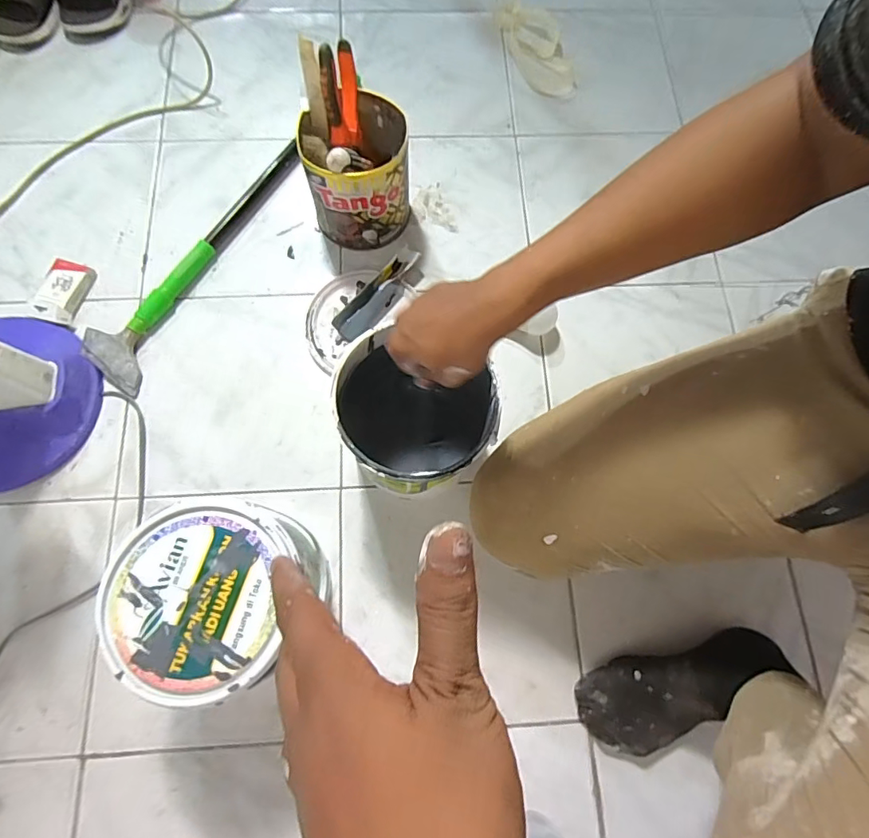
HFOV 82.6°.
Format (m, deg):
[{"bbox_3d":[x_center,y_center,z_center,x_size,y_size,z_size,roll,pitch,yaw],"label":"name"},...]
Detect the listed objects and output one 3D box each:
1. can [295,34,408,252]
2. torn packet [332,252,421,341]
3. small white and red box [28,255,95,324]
[{"bbox_3d":[-0.115,-0.381,0.717,0.147,0.227,0.170,-13,74,-5],"label":"can"},{"bbox_3d":[-0.083,-0.188,0.750,0.040,0.031,0.162,39,74,12],"label":"torn packet"},{"bbox_3d":[-0.564,-0.195,0.751,0.064,0.023,0.101,16,71,4],"label":"small white and red box"}]

